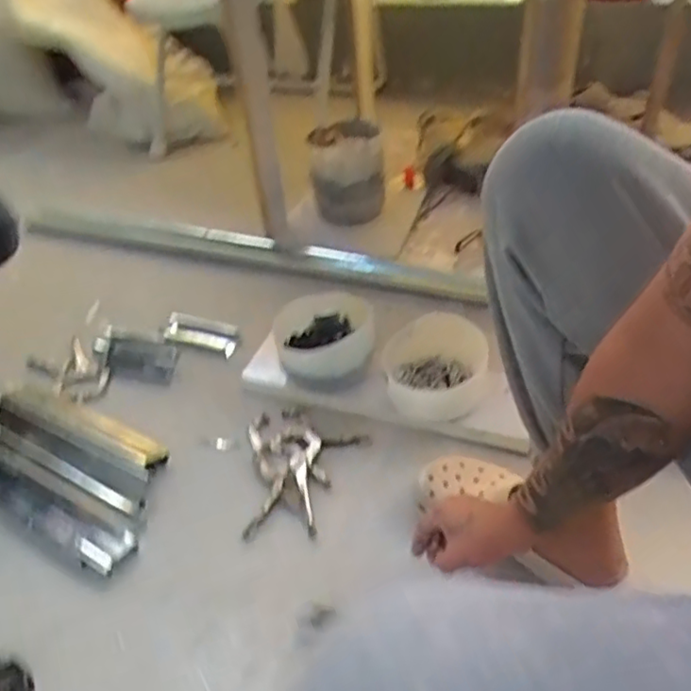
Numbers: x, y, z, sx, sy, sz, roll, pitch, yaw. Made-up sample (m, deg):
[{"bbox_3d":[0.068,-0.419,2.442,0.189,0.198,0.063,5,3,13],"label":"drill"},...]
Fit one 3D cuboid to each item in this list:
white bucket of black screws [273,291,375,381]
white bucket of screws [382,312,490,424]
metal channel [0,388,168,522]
[{"bbox_3d":[-0.032,-0.003,1.012,0.160,0.099,0.134,-11,42,-6],"label":"white bucket of black screws"},{"bbox_3d":[0.128,0.035,0.934,0.147,0.079,0.154,2,42,9],"label":"white bucket of screws"},{"bbox_3d":[-0.410,0.142,0.972,0.341,0.028,0.123,20,46,25],"label":"metal channel"}]

